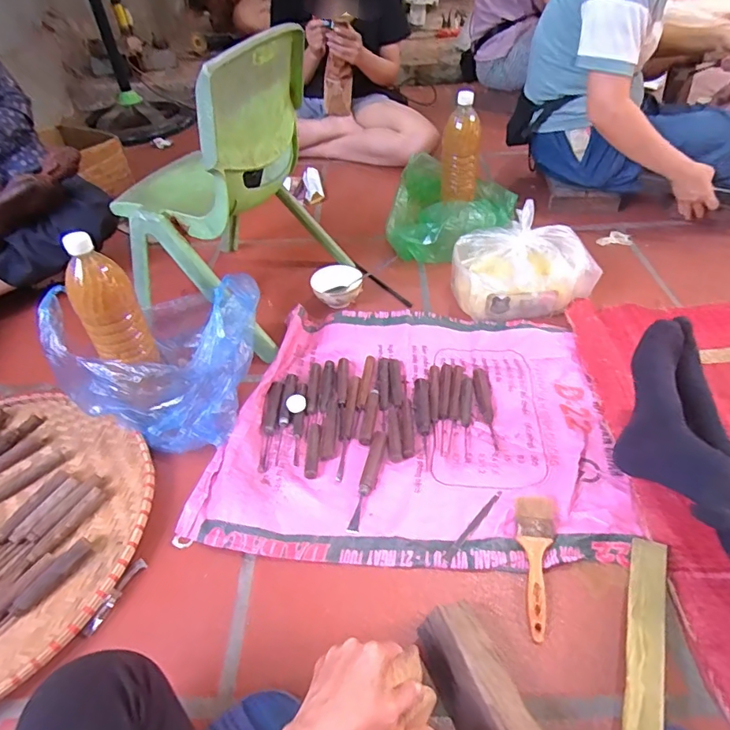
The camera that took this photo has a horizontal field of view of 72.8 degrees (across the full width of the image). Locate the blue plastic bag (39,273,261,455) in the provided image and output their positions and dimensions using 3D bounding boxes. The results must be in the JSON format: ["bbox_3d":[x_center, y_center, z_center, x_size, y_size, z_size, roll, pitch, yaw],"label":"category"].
[{"bbox_3d":[-0.335,-0.023,0.821,0.278,0.181,0.266,9,46,14],"label":"blue plastic bag"}]

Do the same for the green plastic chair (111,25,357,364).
[{"bbox_3d":[-0.267,-0.327,0.923,0.338,0.464,0.377,19,49,23],"label":"green plastic chair"}]

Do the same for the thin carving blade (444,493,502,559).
[{"bbox_3d":[0.150,0.217,0.677,0.011,0.006,0.131,30,54,30],"label":"thin carving blade"}]

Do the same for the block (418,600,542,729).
[{"bbox_3d":[0.123,0.347,0.501,0.069,0.074,0.190,-20,46,-14],"label":"block"}]

